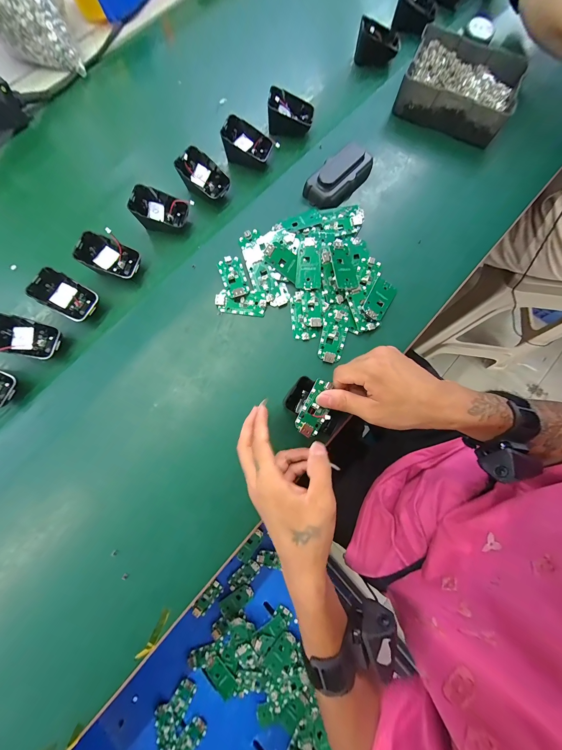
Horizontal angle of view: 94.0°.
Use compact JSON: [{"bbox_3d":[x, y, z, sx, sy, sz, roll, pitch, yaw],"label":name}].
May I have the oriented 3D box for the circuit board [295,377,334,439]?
[{"bbox_3d":[0.041,0.037,0.290,0.031,0.013,0.063,29,81,5],"label":"circuit board"}]

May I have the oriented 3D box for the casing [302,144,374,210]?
[{"bbox_3d":[0.083,-0.281,0.366,0.054,0.026,0.107,38,82,7],"label":"casing"}]

